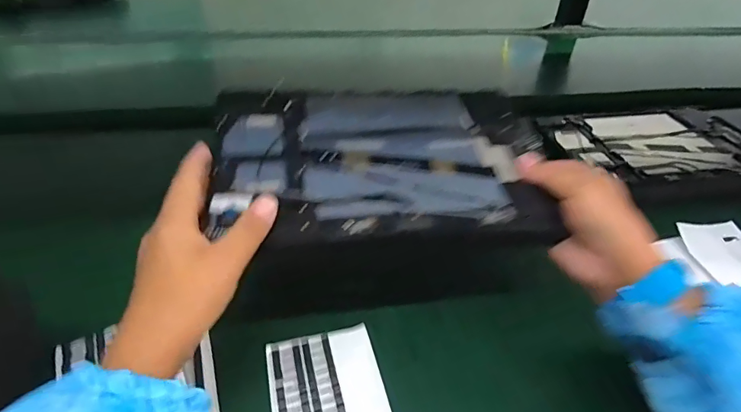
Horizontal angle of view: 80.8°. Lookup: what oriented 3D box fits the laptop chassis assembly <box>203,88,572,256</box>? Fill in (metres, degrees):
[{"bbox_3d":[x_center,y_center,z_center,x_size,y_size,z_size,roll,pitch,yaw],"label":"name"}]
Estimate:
[{"bbox_3d":[0.008,-0.034,0.323,0.234,0.026,0.169,-5,51,-13],"label":"laptop chassis assembly"}]

